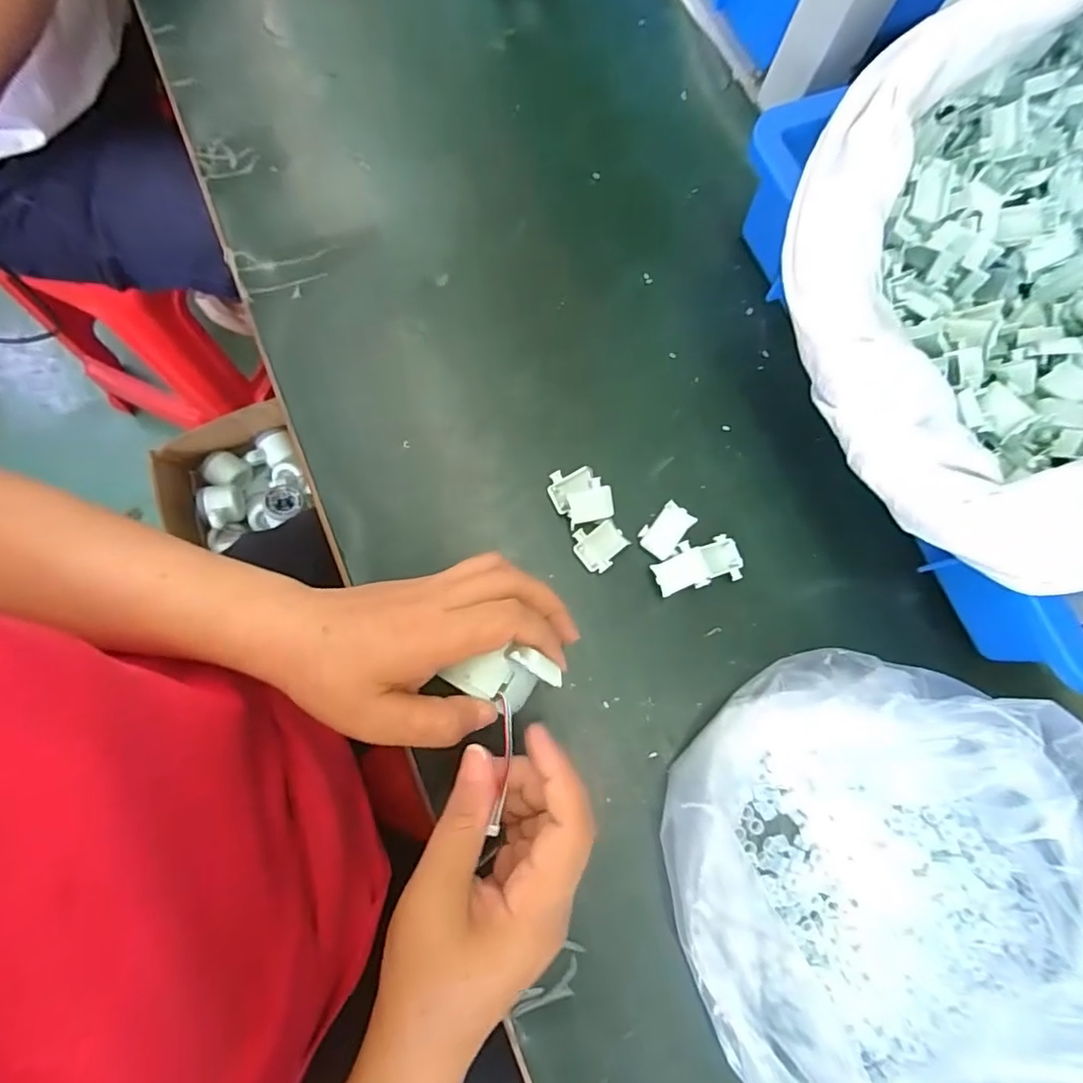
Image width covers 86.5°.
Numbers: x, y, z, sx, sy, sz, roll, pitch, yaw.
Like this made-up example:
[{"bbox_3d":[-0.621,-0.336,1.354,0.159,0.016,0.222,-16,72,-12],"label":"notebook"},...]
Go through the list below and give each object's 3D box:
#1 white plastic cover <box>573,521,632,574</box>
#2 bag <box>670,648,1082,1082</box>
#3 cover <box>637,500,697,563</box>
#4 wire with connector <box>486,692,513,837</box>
[{"bbox_3d":[0.036,0.002,0.361,0.032,0.008,0.029,-36,81,-9],"label":"white plastic cover"},{"bbox_3d":[0.170,0.181,0.281,0.186,0.105,0.230,-20,79,-6],"label":"bag"},{"bbox_3d":[0.079,-0.006,0.363,0.024,0.011,0.033,40,79,7],"label":"cover"},{"bbox_3d":[-0.020,0.104,0.273,0.011,0.005,0.064,5,54,-1],"label":"wire with connector"}]

